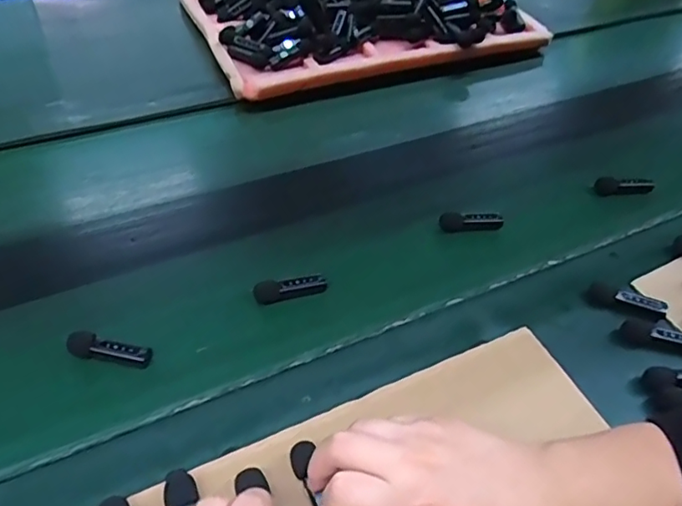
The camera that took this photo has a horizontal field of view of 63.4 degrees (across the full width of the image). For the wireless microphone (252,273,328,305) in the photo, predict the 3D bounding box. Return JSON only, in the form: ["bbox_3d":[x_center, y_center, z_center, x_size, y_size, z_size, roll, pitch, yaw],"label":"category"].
[{"bbox_3d":[-0.045,0.032,0.493,0.065,0.015,0.017,-9,46,-14],"label":"wireless microphone"}]

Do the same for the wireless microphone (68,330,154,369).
[{"bbox_3d":[-0.184,0.079,0.439,0.067,0.018,0.018,9,45,5],"label":"wireless microphone"}]

